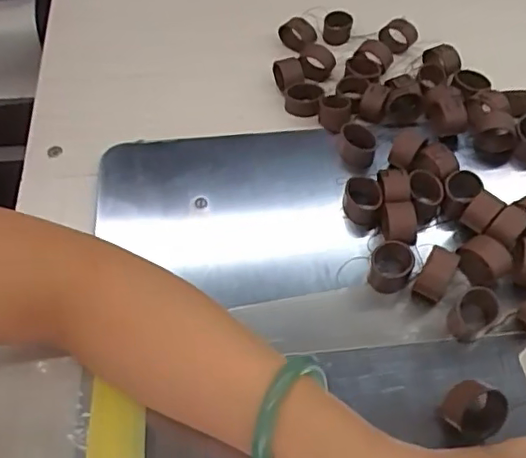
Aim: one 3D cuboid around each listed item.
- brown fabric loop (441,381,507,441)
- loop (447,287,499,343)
[{"bbox_3d":[0.119,0.101,0.316,0.026,0.021,0.030,-36,63,-23],"label":"brown fabric loop"},{"bbox_3d":[0.132,0.055,0.358,0.024,0.021,0.036,39,63,23],"label":"loop"}]

